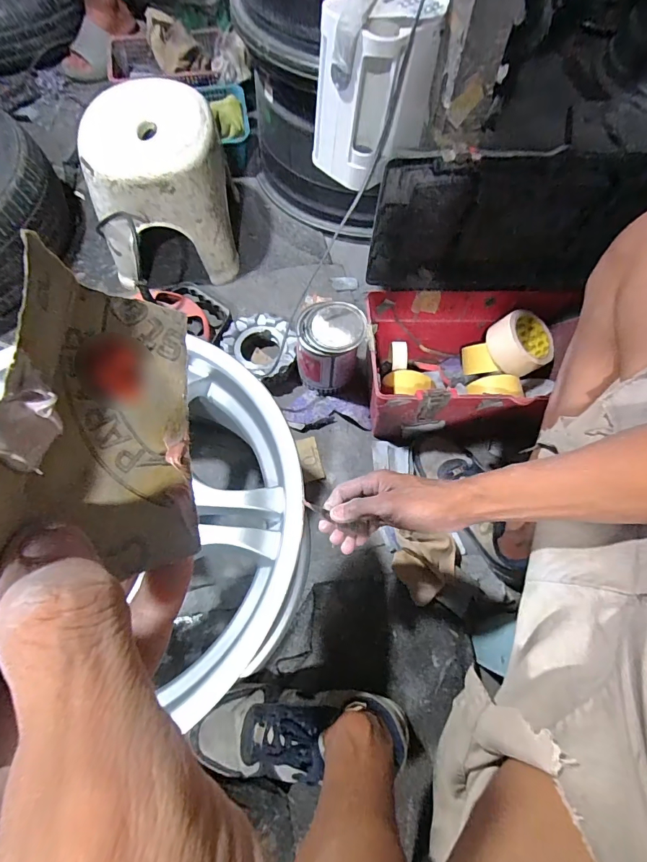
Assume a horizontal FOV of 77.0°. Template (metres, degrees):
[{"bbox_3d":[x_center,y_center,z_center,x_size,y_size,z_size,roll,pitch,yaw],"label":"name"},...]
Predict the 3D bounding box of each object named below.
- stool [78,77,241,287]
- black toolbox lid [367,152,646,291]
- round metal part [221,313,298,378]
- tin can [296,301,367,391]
[{"bbox_3d":[-0.308,-0.464,0.787,0.232,0.232,0.248,-8,66,-5],"label":"stool"},{"bbox_3d":[0.274,-0.287,0.581,0.398,0.211,0.034,2,66,-1],"label":"black toolbox lid"},{"bbox_3d":[-0.113,-0.155,0.750,0.136,0.044,0.122,40,71,15],"label":"round metal part"},{"bbox_3d":[0.010,-0.140,0.704,0.104,0.131,0.096,0,66,-1],"label":"tin can"}]

